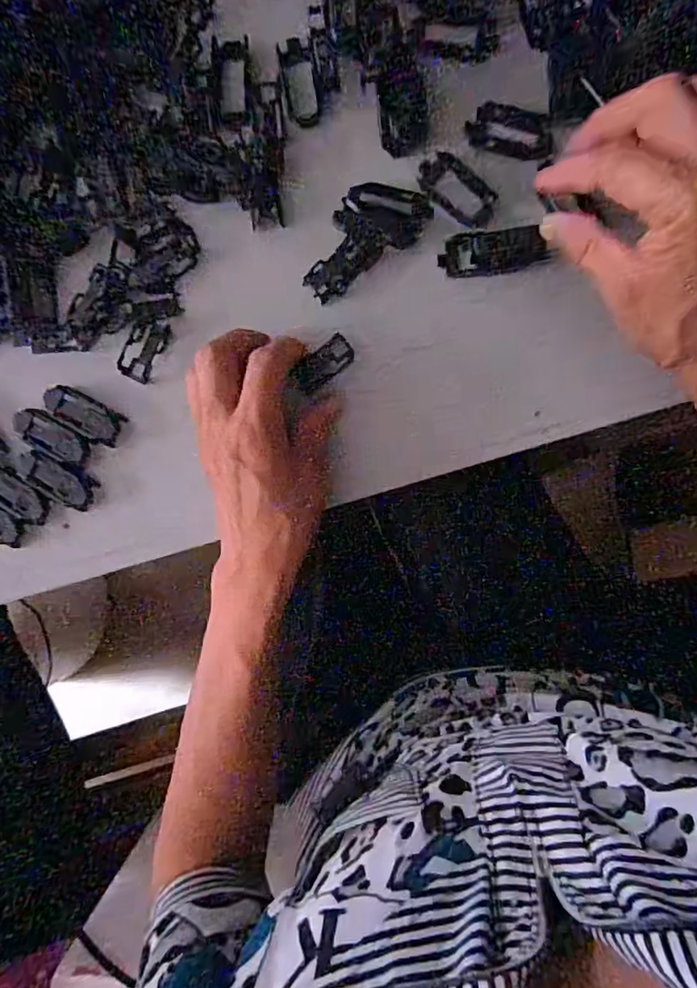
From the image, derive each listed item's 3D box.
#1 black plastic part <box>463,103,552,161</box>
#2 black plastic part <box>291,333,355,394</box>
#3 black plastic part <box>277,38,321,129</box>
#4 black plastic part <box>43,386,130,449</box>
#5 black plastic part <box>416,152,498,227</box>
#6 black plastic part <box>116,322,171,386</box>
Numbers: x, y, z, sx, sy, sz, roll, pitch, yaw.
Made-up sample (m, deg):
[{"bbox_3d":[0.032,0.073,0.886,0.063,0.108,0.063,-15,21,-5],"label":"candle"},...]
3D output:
[{"bbox_3d":[0.095,-0.214,0.312,0.050,0.004,0.027,19,92,1],"label":"black plastic part"},{"bbox_3d":[-0.015,-0.078,0.325,0.018,0.007,0.043,44,75,1],"label":"black plastic part"},{"bbox_3d":[-0.029,-0.250,0.321,0.020,0.004,0.051,-13,91,2],"label":"black plastic part"},{"bbox_3d":[-0.168,-0.051,0.338,0.048,0.009,0.021,30,93,1],"label":"black plastic part"},{"bbox_3d":[0.065,-0.181,0.317,0.027,0.005,0.052,-45,90,3],"label":"black plastic part"},{"bbox_3d":[-0.130,-0.092,0.338,0.023,0.005,0.040,25,93,1],"label":"black plastic part"}]

